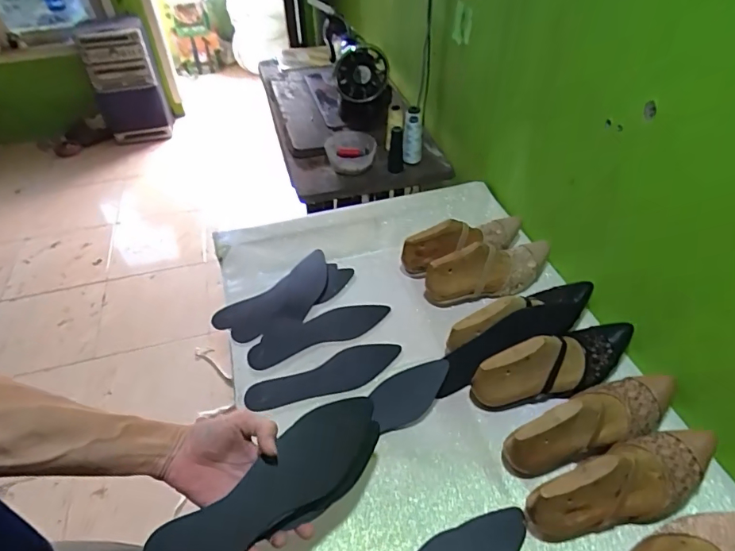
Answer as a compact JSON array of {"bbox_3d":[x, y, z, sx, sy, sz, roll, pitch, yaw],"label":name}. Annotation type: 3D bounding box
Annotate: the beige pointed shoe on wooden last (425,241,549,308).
[{"bbox_3d":[0.217,-0.008,0.816,0.230,0.098,0.069,-16,45,-13],"label":"beige pointed shoe on wooden last"}]

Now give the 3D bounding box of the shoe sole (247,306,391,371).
[{"bbox_3d":[-0.082,0.097,0.795,0.243,0.007,0.076,-16,42,-15],"label":"shoe sole"}]

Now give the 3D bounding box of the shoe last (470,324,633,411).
[{"bbox_3d":[0.273,0.127,0.667,0.256,0.101,0.080,-20,46,-16],"label":"shoe last"}]

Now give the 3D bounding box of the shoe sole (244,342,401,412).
[{"bbox_3d":[-0.066,0.155,0.726,0.240,0.009,0.073,-9,47,-11],"label":"shoe sole"}]

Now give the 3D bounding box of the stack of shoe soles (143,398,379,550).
[{"bbox_3d":[-0.093,0.232,0.505,0.276,0.019,0.090,-31,70,-36],"label":"stack of shoe soles"}]

